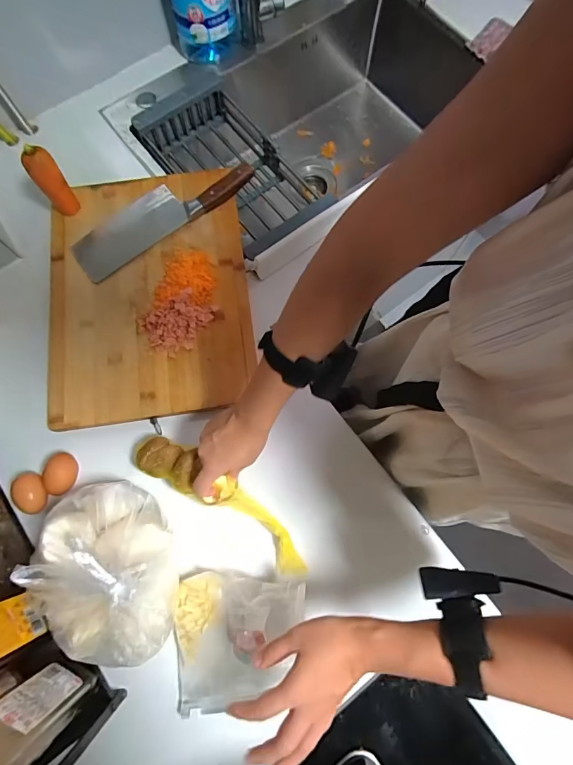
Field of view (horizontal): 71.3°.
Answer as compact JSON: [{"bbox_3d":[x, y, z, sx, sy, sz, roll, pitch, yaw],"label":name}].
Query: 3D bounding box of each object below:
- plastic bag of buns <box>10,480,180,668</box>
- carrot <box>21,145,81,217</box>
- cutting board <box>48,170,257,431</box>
[{"bbox_3d":[-0.208,0.217,0.462,0.129,0.111,0.190,-8,75,-2],"label":"plastic bag of buns"},{"bbox_3d":[-0.361,-0.306,0.622,0.042,0.125,0.034,-37,78,-9],"label":"carrot"},{"bbox_3d":[-0.220,-0.151,0.618,0.307,0.020,0.407,-8,75,-2],"label":"cutting board"}]

